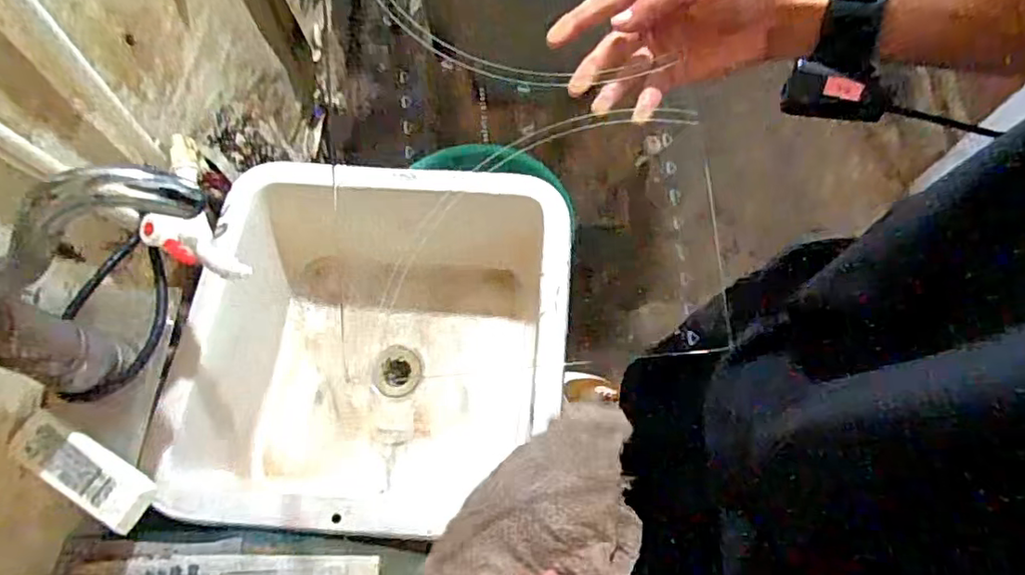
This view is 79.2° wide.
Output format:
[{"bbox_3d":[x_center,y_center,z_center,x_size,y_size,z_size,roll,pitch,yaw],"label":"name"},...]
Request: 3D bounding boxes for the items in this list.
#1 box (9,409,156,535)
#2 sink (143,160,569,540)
[{"bbox_3d":[-0.367,0.154,0.527,0.130,0.022,0.044,28,72,13],"label":"box"},{"bbox_3d":[-0.157,0.075,0.825,0.437,0.221,0.455,2,68,3],"label":"sink"}]

